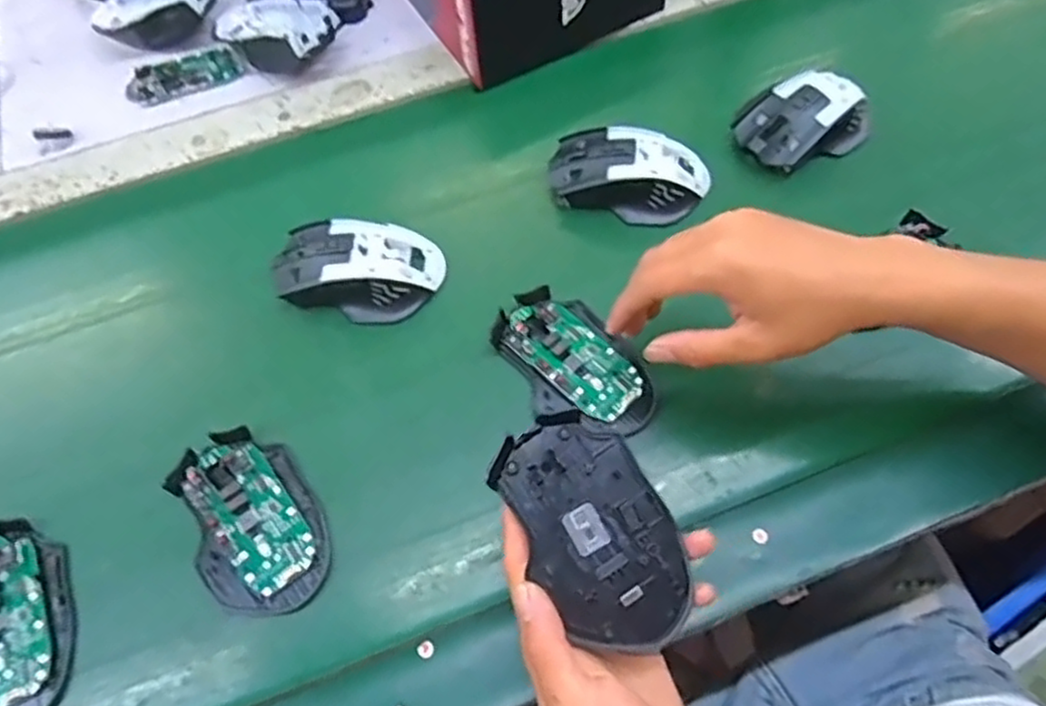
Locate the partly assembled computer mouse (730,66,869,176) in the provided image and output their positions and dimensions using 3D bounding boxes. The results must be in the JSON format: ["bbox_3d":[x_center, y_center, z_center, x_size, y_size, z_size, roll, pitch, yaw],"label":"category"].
[{"bbox_3d":[0.212,-0.177,0.533,0.095,0.033,0.062,-23,65,-9],"label":"partly assembled computer mouse"}]

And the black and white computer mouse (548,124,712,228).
[{"bbox_3d":[0.077,-0.131,0.512,0.112,0.032,0.059,10,64,7],"label":"black and white computer mouse"}]

